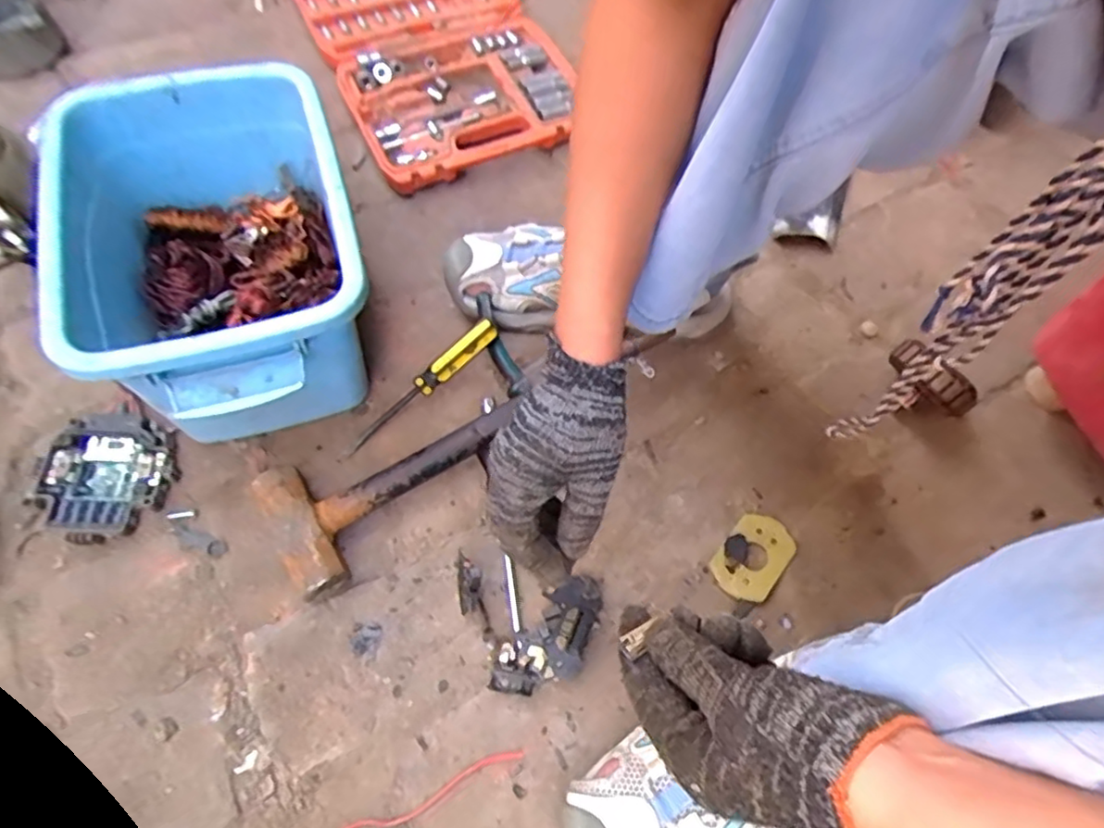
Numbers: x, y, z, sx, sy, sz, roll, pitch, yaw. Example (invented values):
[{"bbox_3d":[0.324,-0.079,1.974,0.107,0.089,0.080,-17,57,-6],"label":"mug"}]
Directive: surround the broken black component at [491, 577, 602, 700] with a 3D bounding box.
[{"bbox_3d":[0.002,0.168,0.479,0.049,0.017,0.102,39,61,17],"label":"broken black component"}]

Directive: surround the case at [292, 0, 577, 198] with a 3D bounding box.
[{"bbox_3d":[-0.142,-0.440,0.761,0.258,0.044,0.409,-25,66,-15],"label":"case"}]

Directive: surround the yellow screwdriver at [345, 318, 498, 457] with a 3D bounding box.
[{"bbox_3d":[-0.111,-0.022,0.548,0.161,0.022,0.015,-41,69,5],"label":"yellow screwdriver"}]

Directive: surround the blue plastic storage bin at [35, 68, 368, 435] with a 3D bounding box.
[{"bbox_3d":[-0.258,-0.112,0.519,0.209,0.168,0.299,-13,64,-11],"label":"blue plastic storage bin"}]

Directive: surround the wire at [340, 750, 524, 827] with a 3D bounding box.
[{"bbox_3d":[-0.081,0.257,0.435,0.128,0.004,0.015,-21,65,-13],"label":"wire"}]

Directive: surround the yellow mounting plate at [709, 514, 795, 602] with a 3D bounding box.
[{"bbox_3d":[0.163,0.115,0.522,0.049,0.004,0.072,37,66,16],"label":"yellow mounting plate"}]

